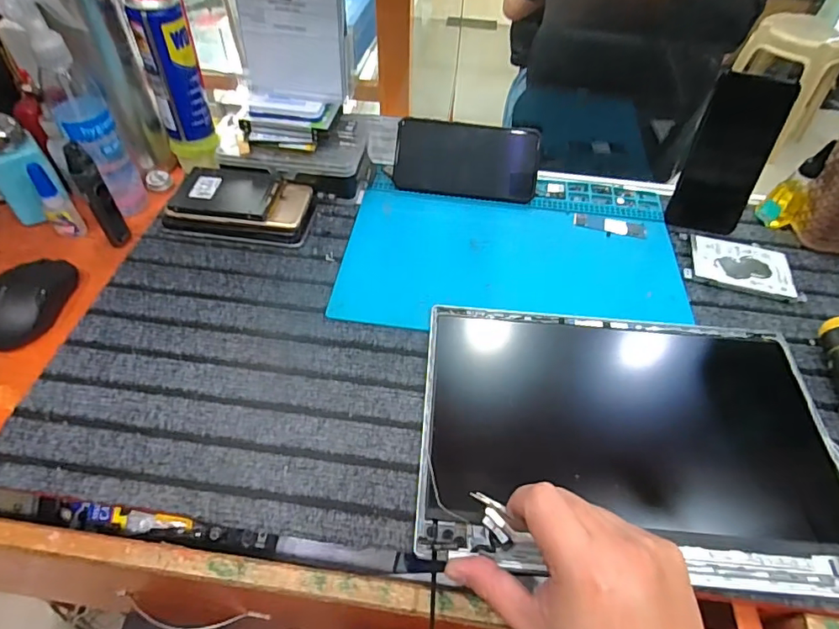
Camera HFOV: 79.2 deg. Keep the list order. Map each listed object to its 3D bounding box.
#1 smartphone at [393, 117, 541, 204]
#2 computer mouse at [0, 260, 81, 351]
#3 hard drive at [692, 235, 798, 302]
[{"bbox_3d":[0.052,-0.171,0.565,0.158,0.078,0.011,8,20,6],"label":"smartphone"},{"bbox_3d":[-0.355,-0.014,0.458,0.052,0.040,0.097,8,52,4],"label":"computer mouse"},{"bbox_3d":[0.334,-0.054,0.524,0.096,0.012,0.081,15,51,10],"label":"hard drive"}]

